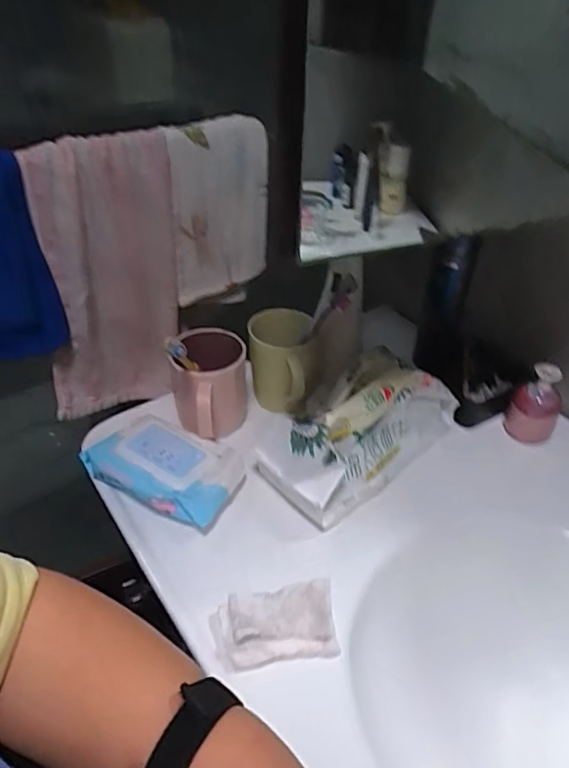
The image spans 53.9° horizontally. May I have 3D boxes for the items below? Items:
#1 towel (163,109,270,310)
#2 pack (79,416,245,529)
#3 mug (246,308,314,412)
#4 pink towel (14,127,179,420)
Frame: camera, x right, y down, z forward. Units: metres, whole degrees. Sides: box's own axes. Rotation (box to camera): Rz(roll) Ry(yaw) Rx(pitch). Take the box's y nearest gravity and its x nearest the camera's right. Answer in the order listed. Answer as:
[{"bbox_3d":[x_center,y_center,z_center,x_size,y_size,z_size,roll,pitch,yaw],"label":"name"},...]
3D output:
[{"bbox_3d":[-0.078,-0.200,0.655,0.119,0.189,0.033,-14,43,-22],"label":"towel"},{"bbox_3d":[-0.124,0.089,0.590,0.157,0.047,0.098,20,42,18],"label":"pack"},{"bbox_3d":[-0.005,-0.024,0.672,0.079,0.099,0.093,5,39,1],"label":"mug"},{"bbox_3d":[-0.188,-0.104,0.618,0.150,0.314,0.038,-22,43,-34],"label":"pink towel"}]

